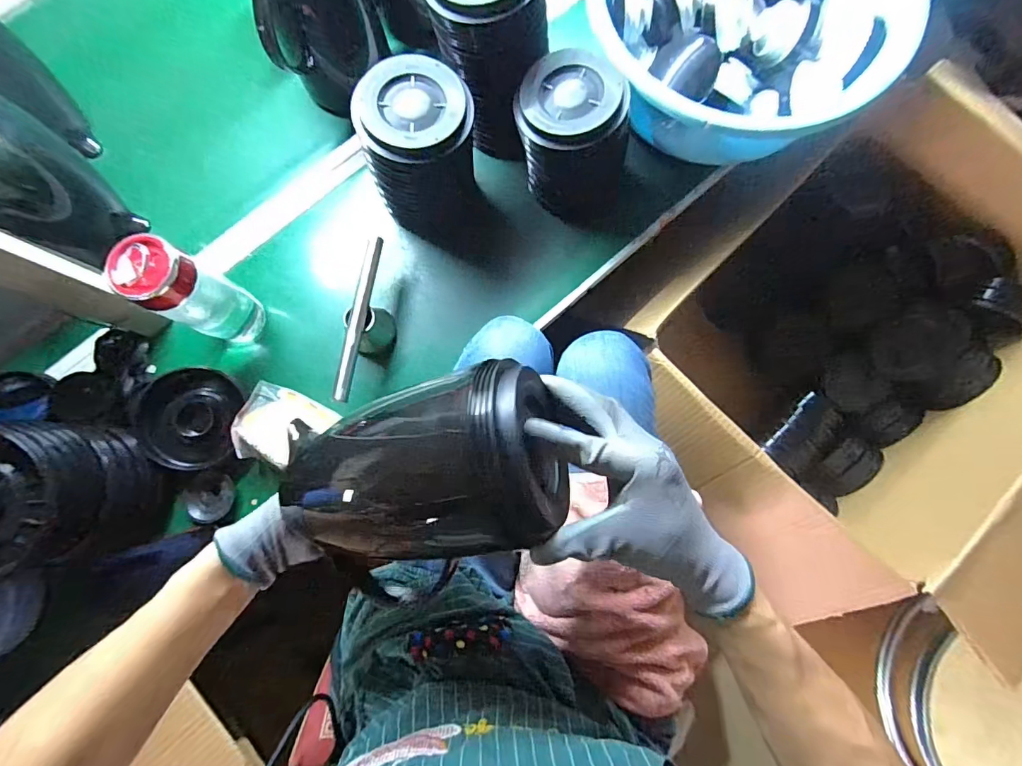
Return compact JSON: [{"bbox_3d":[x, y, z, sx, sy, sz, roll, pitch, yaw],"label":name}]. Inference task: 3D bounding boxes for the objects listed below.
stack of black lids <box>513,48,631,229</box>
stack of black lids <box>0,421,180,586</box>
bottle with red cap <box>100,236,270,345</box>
[{"bbox_3d":[0.066,-0.288,0.561,0.113,0.151,0.128,-2,80,2],"label":"stack of black lids"},{"bbox_3d":[-0.475,0.116,0.470,0.131,0.169,0.144,-9,80,0],"label":"stack of black lids"},{"bbox_3d":[-0.347,-0.094,0.522,0.057,0.183,0.068,27,82,6],"label":"bottle with red cap"}]

